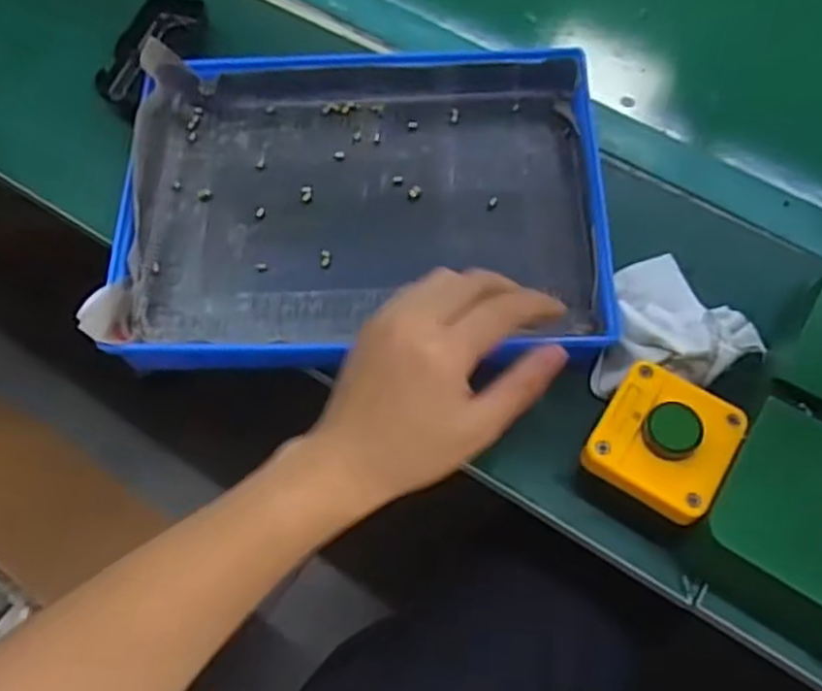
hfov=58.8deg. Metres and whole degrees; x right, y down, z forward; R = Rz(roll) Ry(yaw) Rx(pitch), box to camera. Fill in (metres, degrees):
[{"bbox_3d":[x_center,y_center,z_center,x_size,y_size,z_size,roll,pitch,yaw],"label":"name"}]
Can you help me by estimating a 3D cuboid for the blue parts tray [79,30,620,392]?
[{"bbox_3d":[-0.037,-0.099,0.504,0.327,0.050,0.254,2,63,4],"label":"blue parts tray"}]

